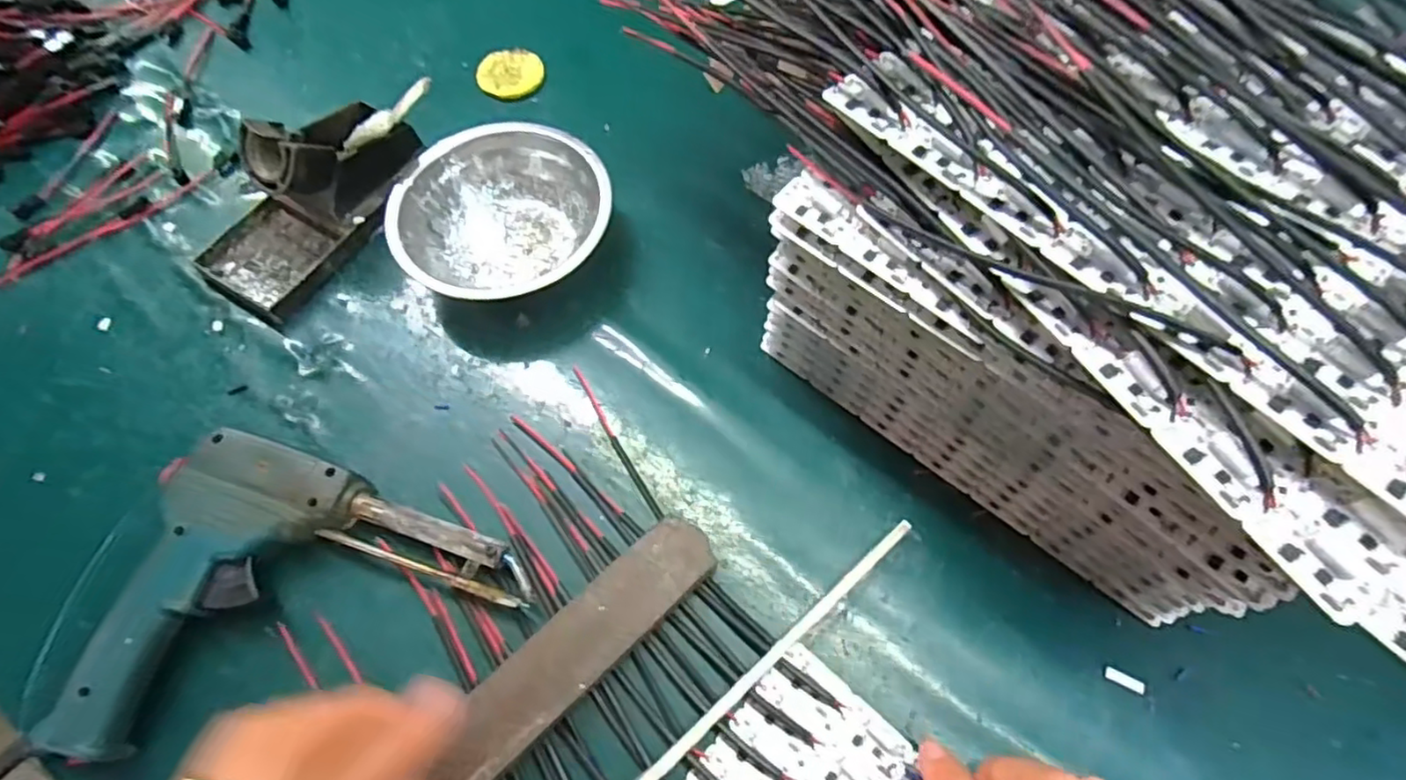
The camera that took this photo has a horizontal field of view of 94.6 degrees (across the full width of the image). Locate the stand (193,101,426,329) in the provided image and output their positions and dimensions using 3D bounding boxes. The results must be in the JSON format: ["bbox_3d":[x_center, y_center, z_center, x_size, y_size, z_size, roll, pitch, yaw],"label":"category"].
[{"bbox_3d":[-0.246,-0.123,0.398,0.073,0.061,0.149,31,69,14],"label":"stand"}]

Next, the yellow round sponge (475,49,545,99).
[{"bbox_3d":[-0.142,-0.233,0.481,0.048,0.011,0.042,-16,66,-7],"label":"yellow round sponge"}]

